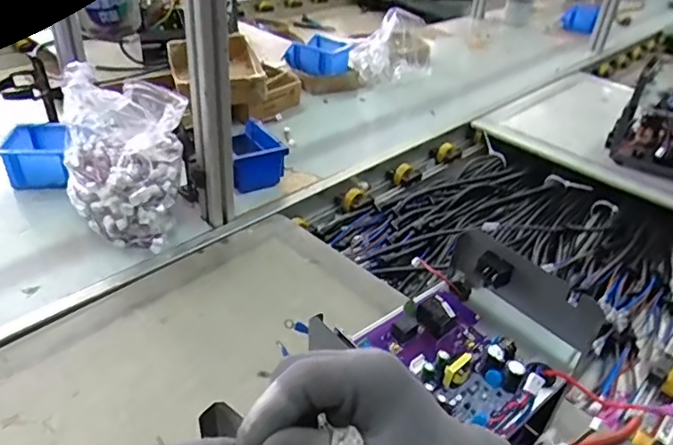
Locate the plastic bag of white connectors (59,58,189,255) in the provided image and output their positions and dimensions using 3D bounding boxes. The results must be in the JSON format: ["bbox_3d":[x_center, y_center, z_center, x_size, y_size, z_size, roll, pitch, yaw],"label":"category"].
[{"bbox_3d":[-0.296,-0.081,0.765,0.163,0.211,0.162,-13,39,-24],"label":"plastic bag of white connectors"}]

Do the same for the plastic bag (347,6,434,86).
[{"bbox_3d":[0.140,-0.428,1.355,0.208,0.196,0.087,6,35,1],"label":"plastic bag"}]

